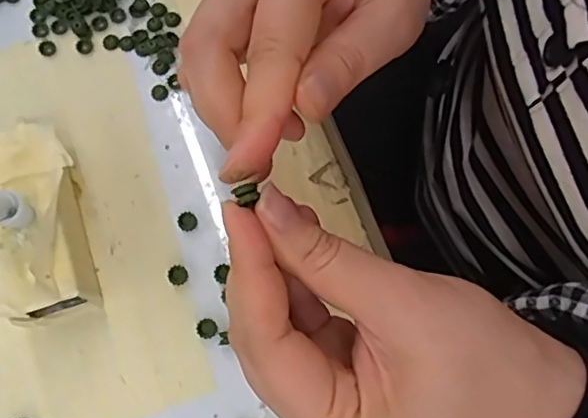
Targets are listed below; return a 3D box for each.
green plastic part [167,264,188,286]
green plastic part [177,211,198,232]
[{"bbox_3d":[-0.053,0.030,0.265,0.009,0.004,0.008,-34,78,-10],"label":"green plastic part"},{"bbox_3d":[-0.049,0.006,0.271,0.009,0.004,0.008,-35,78,-10],"label":"green plastic part"}]

